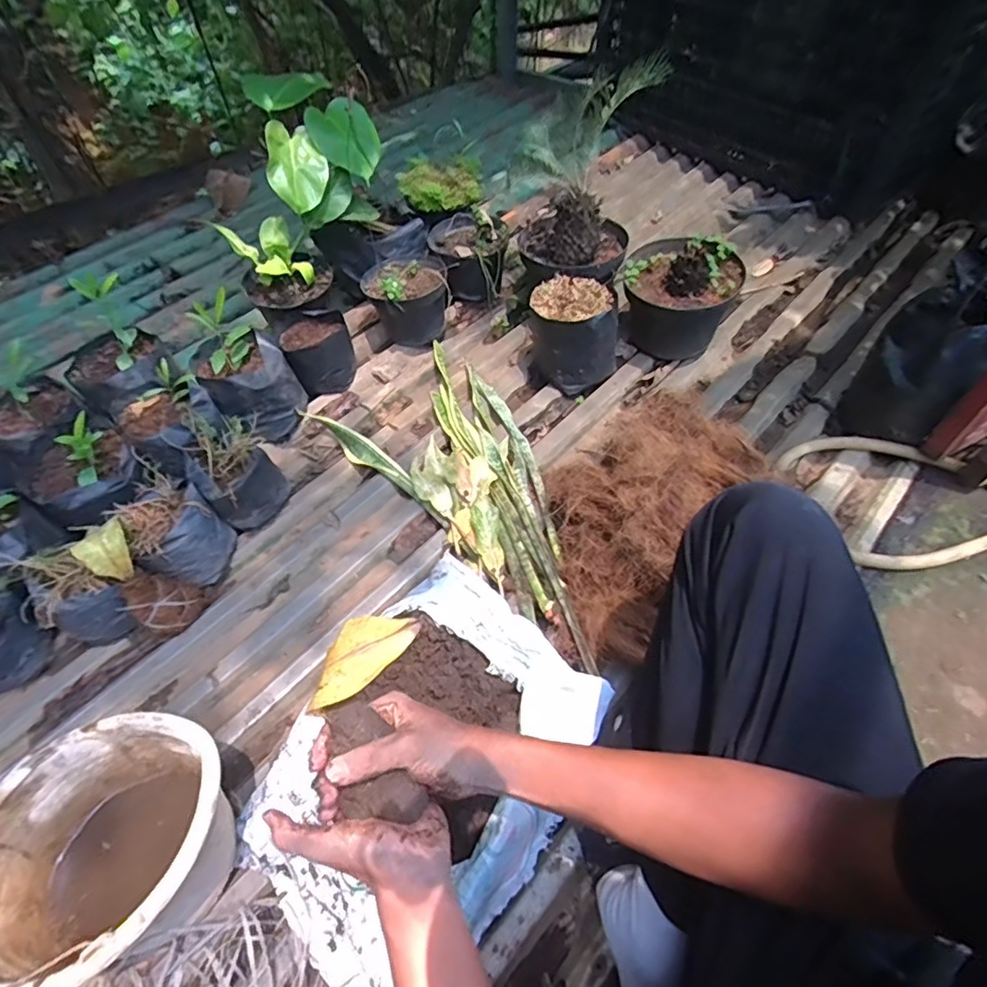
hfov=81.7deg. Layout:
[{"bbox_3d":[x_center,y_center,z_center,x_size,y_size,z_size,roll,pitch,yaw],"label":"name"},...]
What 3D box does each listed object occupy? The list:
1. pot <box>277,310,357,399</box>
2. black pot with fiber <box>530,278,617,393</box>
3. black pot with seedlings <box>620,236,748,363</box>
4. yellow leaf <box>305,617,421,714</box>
[{"bbox_3d":[-0.334,-0.273,1.100,0.121,0.131,0.113,0,54,-1],"label":"pot"},{"bbox_3d":[0.147,-0.290,1.074,0.144,0.166,0.152,0,54,-1],"label":"black pot with fiber"},{"bbox_3d":[0.358,-0.382,1.115,0.212,0.176,0.173,14,55,9],"label":"black pot with seedlings"},{"bbox_3d":[-0.100,0.119,0.420,0.090,0.022,0.044,-37,61,-23],"label":"yellow leaf"}]

